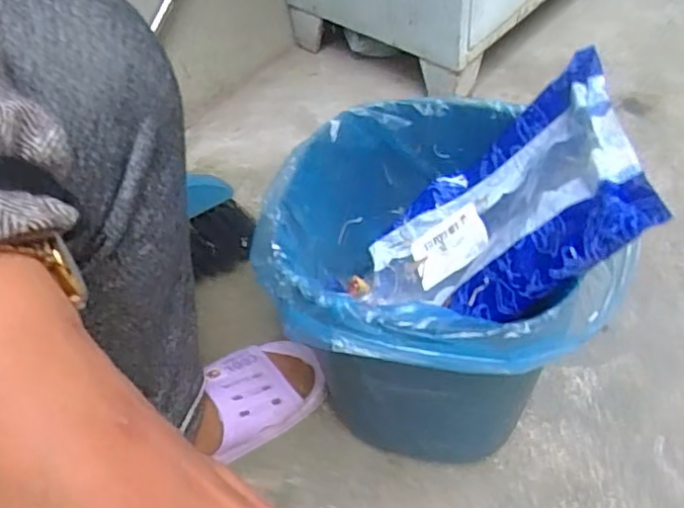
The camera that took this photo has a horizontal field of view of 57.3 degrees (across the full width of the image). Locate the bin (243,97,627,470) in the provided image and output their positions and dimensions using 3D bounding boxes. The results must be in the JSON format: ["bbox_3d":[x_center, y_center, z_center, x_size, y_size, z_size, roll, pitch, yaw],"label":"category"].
[{"bbox_3d":[0.073,0.062,0.563,0.241,0.299,0.259,-6,47,6],"label":"bin"}]

